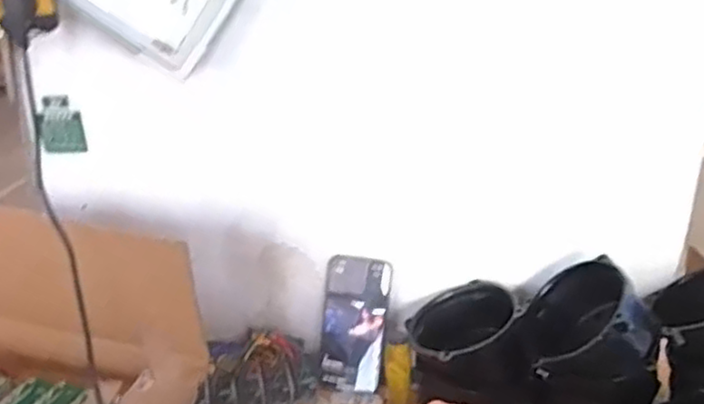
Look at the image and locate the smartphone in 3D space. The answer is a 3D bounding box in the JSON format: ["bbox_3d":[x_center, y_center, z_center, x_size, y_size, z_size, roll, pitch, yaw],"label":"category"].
[{"bbox_3d":[0.003,0.150,0.835,0.078,0.161,0.014,6,1,13],"label":"smartphone"}]

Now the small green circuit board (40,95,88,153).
[{"bbox_3d":[-0.367,-0.098,0.860,0.052,0.071,0.008,2,21,3],"label":"small green circuit board"}]

